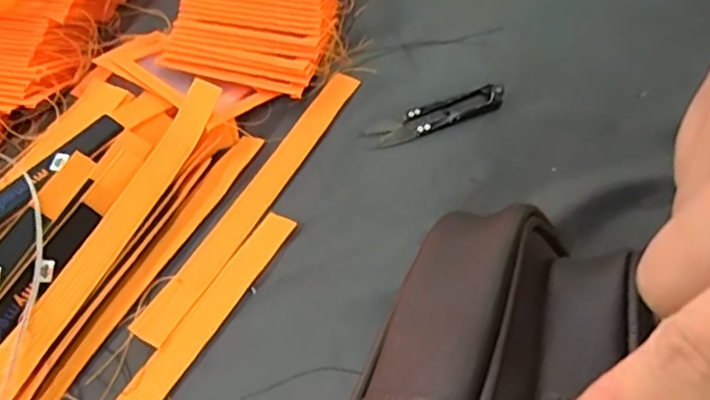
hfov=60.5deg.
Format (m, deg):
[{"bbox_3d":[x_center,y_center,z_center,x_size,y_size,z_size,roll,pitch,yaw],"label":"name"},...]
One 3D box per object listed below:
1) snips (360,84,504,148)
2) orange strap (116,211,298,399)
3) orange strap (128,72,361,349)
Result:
[{"bbox_3d":[0.055,-0.058,0.414,0.098,0.010,0.023,-17,59,-11],"label":"snips"},{"bbox_3d":[-0.102,0.091,0.318,0.020,0.004,0.221,27,61,16],"label":"orange strap"},{"bbox_3d":[-0.058,-0.005,0.378,0.022,0.005,0.218,31,62,7],"label":"orange strap"}]

